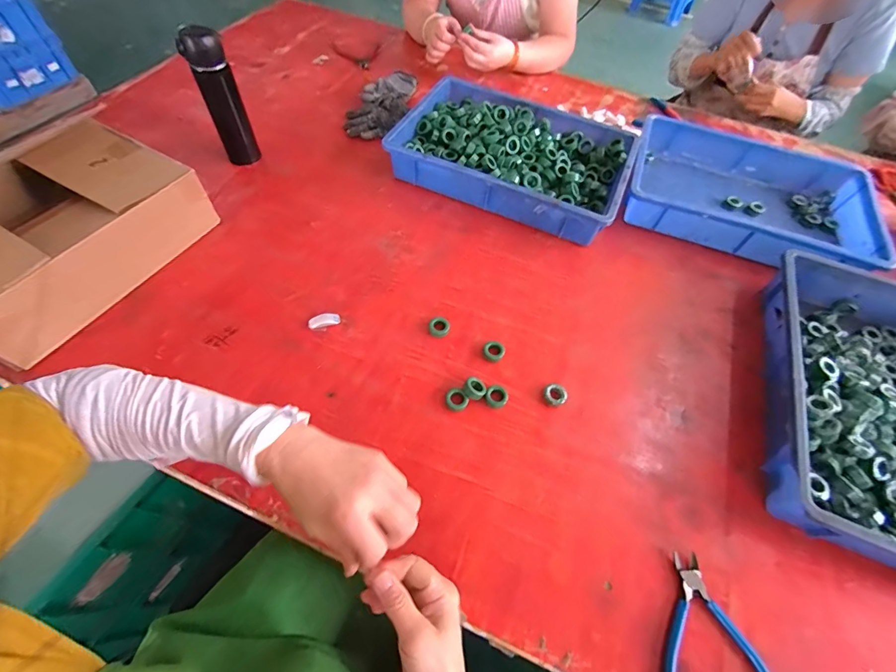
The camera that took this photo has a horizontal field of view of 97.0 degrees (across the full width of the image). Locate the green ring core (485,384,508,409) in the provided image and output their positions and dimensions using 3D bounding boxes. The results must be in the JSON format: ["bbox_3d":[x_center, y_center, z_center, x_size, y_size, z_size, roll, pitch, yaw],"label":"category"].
[{"bbox_3d":[0.067,0.084,0.547,0.030,0.012,0.030,2,58,-3],"label":"green ring core"}]

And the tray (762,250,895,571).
[{"bbox_3d":[0.590,0.095,0.540,0.283,0.079,0.424,20,59,8],"label":"tray"}]

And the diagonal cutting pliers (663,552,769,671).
[{"bbox_3d":[0.275,0.313,0.423,0.119,0.011,0.138,2,58,-3],"label":"diagonal cutting pliers"}]

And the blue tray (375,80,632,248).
[{"bbox_3d":[0.132,-0.365,0.792,0.431,0.077,0.303,22,59,9],"label":"blue tray"}]

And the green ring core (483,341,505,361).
[{"bbox_3d":[0.068,0.023,0.589,0.032,0.015,0.029,23,59,10],"label":"green ring core"}]

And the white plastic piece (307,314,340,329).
[{"bbox_3d":[-0.186,-0.024,0.595,0.045,0.007,0.019,-16,61,-13],"label":"white plastic piece"}]

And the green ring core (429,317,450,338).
[{"bbox_3d":[-0.013,-0.013,0.602,0.032,0.012,0.030,2,58,-3],"label":"green ring core"}]

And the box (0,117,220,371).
[{"bbox_3d":[-0.542,-0.144,0.568,0.229,0.130,0.333,27,60,12],"label":"box"}]

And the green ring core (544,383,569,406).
[{"bbox_3d":[0.149,0.083,0.554,0.032,0.013,0.030,2,58,-3],"label":"green ring core"}]

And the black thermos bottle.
[{"bbox_3d":[-0.398,-0.418,0.705,0.059,0.208,0.058,-10,59,-10],"label":"black thermos bottle"}]

